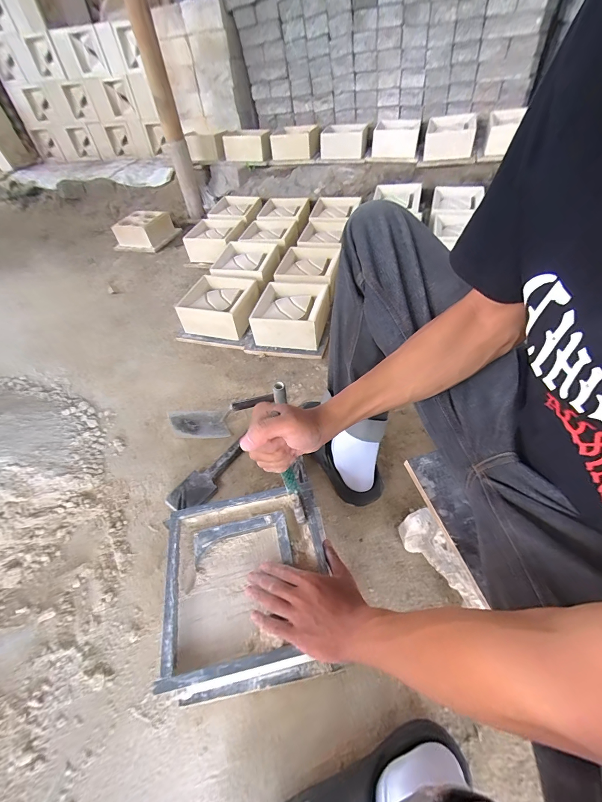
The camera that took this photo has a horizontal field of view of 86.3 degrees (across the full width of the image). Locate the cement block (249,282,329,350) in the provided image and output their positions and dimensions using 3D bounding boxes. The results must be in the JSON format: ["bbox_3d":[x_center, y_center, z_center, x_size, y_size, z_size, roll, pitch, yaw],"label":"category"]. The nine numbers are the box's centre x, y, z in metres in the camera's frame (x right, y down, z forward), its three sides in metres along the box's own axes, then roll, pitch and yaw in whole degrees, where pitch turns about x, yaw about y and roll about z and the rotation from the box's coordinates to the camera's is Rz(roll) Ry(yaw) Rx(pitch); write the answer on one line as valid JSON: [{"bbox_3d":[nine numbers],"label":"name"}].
[{"bbox_3d":[-0.026,-0.276,1.044,0.205,0.117,0.236,11,50,11],"label":"cement block"}]

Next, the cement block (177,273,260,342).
[{"bbox_3d":[-0.269,-0.321,1.112,0.219,0.119,0.220,11,51,13],"label":"cement block"}]

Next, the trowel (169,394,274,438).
[{"bbox_3d":[-0.188,0.041,0.817,0.264,0.069,0.111,-13,50,-7],"label":"trowel"}]

